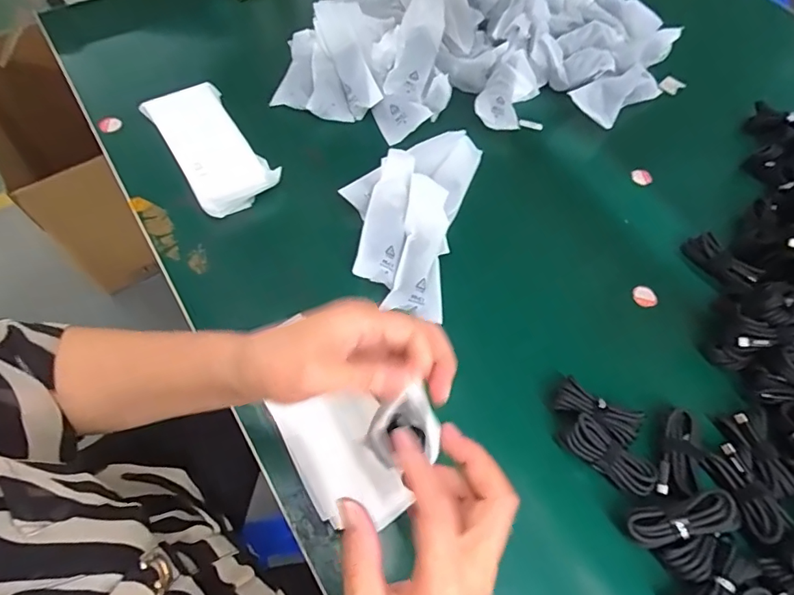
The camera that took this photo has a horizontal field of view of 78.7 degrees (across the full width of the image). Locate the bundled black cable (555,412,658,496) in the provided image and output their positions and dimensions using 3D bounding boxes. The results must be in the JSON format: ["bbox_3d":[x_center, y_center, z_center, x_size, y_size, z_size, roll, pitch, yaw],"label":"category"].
[{"bbox_3d":[0.176,0.132,0.406,0.076,0.025,0.033,36,65,16],"label":"bundled black cable"}]

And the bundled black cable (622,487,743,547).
[{"bbox_3d":[0.216,0.169,0.369,0.077,0.015,0.029,-24,61,18],"label":"bundled black cable"}]

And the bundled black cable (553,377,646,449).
[{"bbox_3d":[0.176,0.100,0.421,0.075,0.017,0.033,28,63,12],"label":"bundled black cable"}]

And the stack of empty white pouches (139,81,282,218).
[{"bbox_3d":[-0.213,-0.173,0.547,0.089,0.044,0.175,-32,67,-18],"label":"stack of empty white pouches"}]

